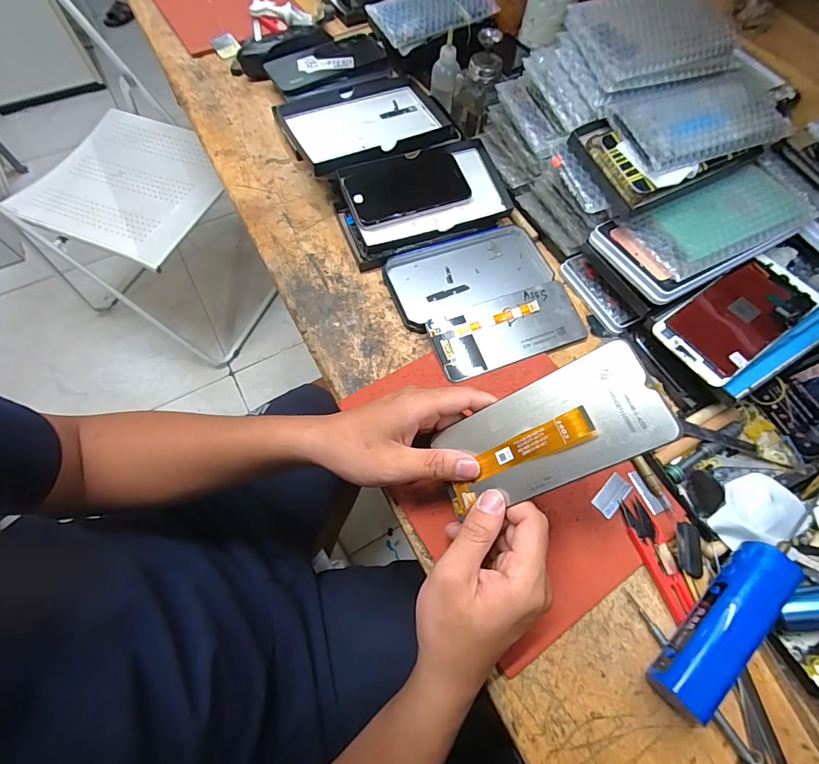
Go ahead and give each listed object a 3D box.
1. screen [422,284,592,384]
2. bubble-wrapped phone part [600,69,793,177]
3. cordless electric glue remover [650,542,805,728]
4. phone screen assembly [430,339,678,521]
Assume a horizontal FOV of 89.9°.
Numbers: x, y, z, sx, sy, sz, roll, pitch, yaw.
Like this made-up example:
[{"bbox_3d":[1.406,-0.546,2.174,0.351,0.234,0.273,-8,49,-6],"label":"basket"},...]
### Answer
[{"bbox_3d":[0.102,-0.054,0.424,0.158,0.006,0.071,-18,76,-10],"label":"screen"},{"bbox_3d":[0.282,-0.253,0.392,0.171,0.019,0.086,-19,67,-11],"label":"bubble-wrapped phone part"},{"bbox_3d":[0.227,0.174,0.294,0.127,0.037,0.038,-41,73,-18],"label":"cordless electric glue remover"},{"bbox_3d":[0.087,0.037,0.279,0.151,0.015,0.070,-31,67,25],"label":"phone screen assembly"}]

